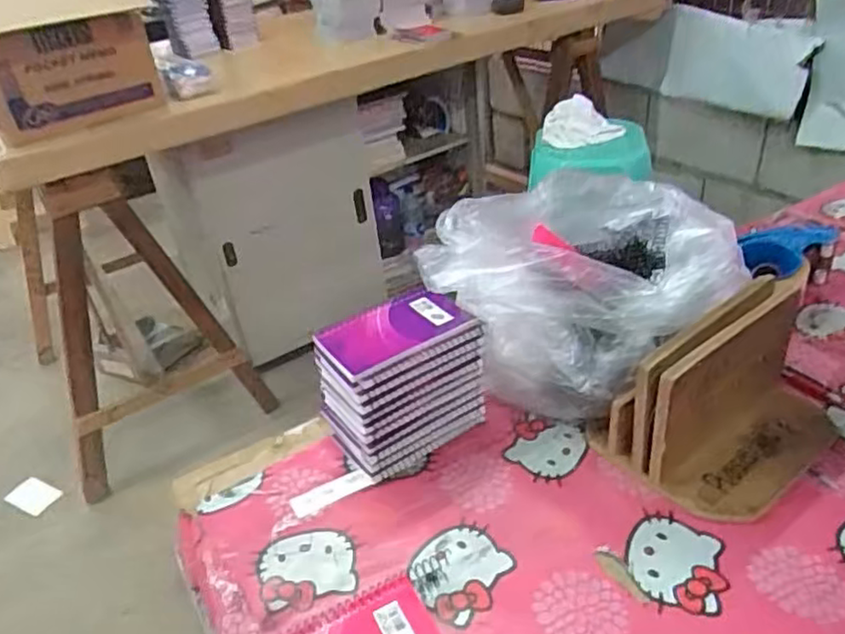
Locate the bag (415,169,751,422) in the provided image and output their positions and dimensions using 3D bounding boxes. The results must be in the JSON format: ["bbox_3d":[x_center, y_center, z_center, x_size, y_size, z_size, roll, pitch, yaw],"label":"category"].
[{"bbox_3d":[0.161,-0.031,0.651,0.256,0.181,0.225,5,36,19],"label":"bag"}]

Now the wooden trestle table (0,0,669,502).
[{"bbox_3d":[-0.180,-0.379,1.932,1.894,0.887,0.541,-24,37,-23],"label":"wooden trestle table"}]

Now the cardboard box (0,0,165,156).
[{"bbox_3d":[-0.723,-0.548,1.291,0.322,0.338,0.411,-24,37,-22],"label":"cardboard box"}]

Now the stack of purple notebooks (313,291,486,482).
[{"bbox_3d":[-0.020,0.062,0.643,0.148,0.122,0.093,-22,36,-20],"label":"stack of purple notebooks"}]

